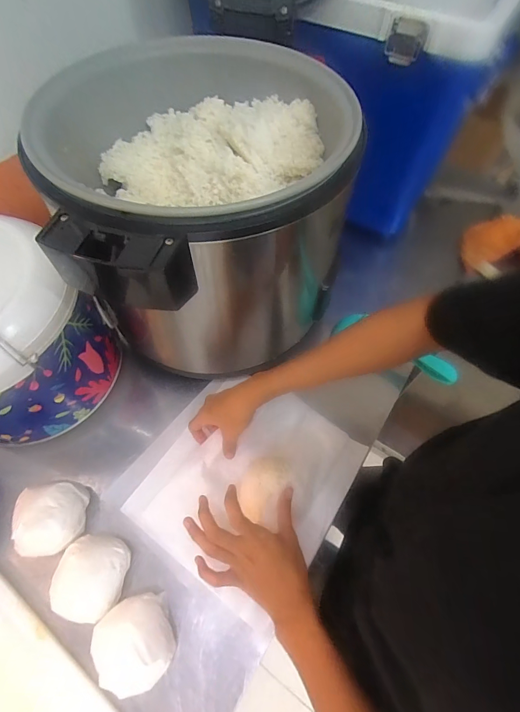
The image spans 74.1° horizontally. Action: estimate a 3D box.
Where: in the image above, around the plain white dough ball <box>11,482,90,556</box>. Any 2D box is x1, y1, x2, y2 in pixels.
[{"bbox_3d":[-0.269,0.210,0.446,0.073,0.060,0.080,-9,61,-7],"label":"plain white dough ball"}]

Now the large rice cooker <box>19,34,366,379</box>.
[{"bbox_3d":[-0.090,-0.193,0.511,0.347,0.327,0.379,1,60,-1],"label":"large rice cooker"}]

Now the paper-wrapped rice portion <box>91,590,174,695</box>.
[{"bbox_3d":[-0.142,0.320,0.382,0.080,0.054,0.082,-25,64,-15],"label":"paper-wrapped rice portion"}]

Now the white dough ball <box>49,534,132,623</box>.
[{"bbox_3d":[-0.203,0.267,0.415,0.077,0.041,0.090,12,61,5],"label":"white dough ball"}]

